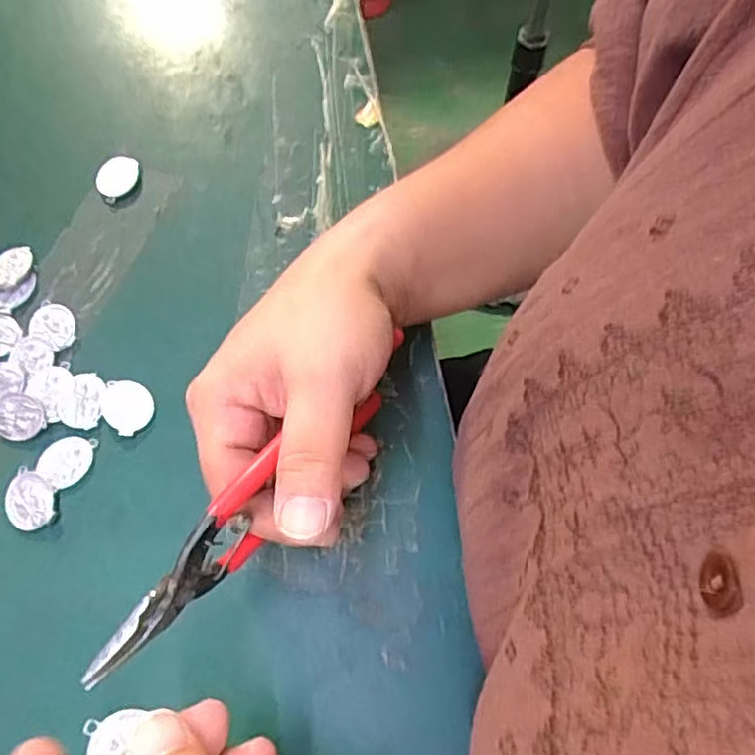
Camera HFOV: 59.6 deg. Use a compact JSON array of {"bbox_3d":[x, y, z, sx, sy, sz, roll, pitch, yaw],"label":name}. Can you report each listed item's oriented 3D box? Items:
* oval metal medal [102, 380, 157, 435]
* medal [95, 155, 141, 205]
[{"bbox_3d":[-0.113,0.013,0.300,0.022,0.004,0.026,-3,67,-1],"label":"oval metal medal"},{"bbox_3d":[-0.137,-0.107,0.350,0.026,0.004,0.023,-42,79,-15],"label":"medal"}]

